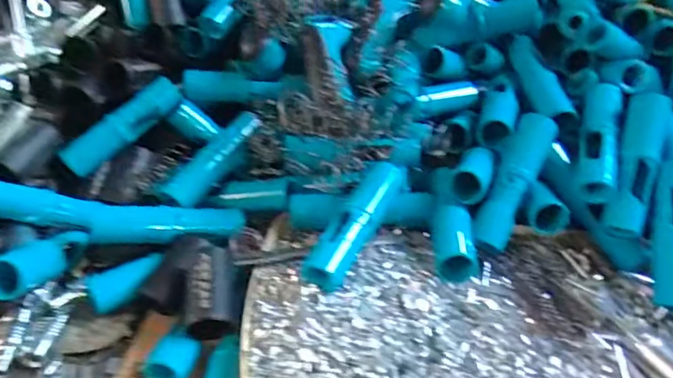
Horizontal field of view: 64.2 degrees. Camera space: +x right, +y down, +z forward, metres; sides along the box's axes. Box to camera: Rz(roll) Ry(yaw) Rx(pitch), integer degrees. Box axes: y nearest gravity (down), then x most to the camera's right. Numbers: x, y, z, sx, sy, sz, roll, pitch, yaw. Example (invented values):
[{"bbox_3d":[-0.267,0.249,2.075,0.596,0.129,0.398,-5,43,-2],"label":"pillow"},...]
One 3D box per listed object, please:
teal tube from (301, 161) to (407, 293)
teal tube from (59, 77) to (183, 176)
[{"bbox_3d":[0.016,0.023,0.411,0.030,0.022,0.123,21,50,21],"label":"teal tube"},{"bbox_3d":[-0.202,-0.060,0.506,0.121,0.029,0.029,-42,51,-12],"label":"teal tube"}]

